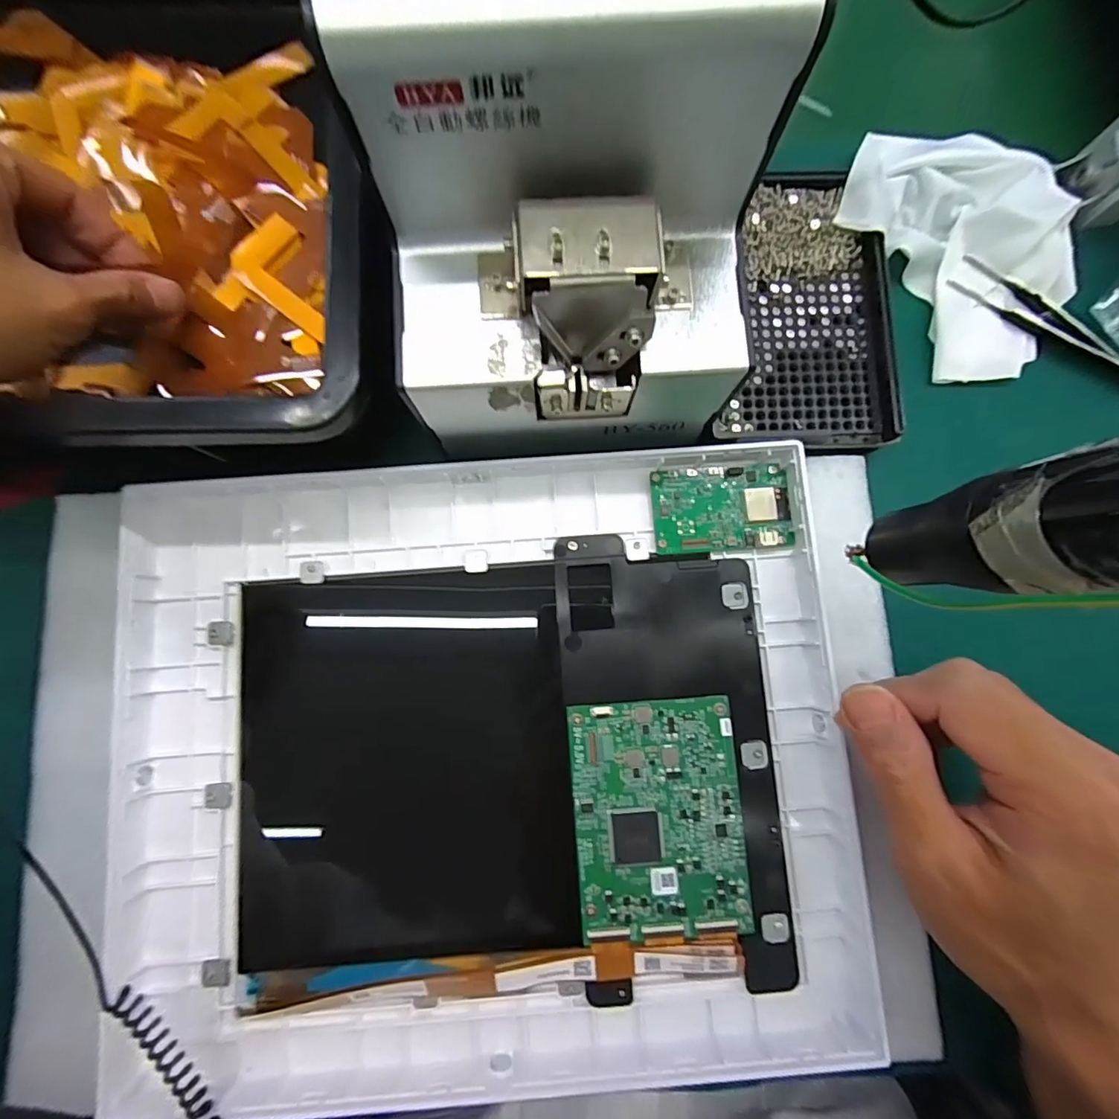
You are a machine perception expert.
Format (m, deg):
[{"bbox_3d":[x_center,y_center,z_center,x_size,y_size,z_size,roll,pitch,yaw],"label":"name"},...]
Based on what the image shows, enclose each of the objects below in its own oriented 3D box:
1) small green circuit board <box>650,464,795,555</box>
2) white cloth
[{"bbox_3d":[0.076,-0.024,0.234,0.063,0.004,0.039,-4,83,0],"label":"small green circuit board"},{"bbox_3d":[0.209,-0.164,0.258,0.103,0.025,0.132,-36,84,-4],"label":"white cloth"}]

